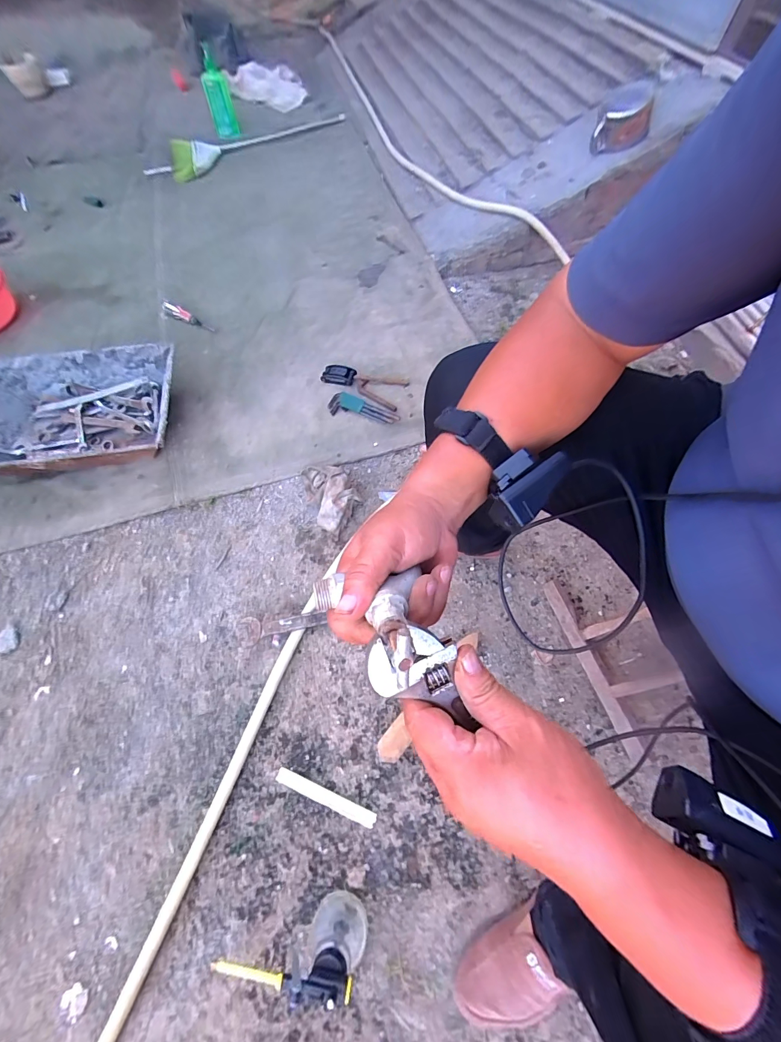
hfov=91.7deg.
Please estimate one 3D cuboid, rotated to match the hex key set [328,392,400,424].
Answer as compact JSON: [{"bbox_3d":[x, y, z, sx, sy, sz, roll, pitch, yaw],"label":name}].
[{"bbox_3d":[-0.068,-0.278,0.967,0.177,0.018,0.062,19,78,5],"label":"hex key set"}]

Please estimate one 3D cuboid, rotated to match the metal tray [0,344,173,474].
[{"bbox_3d":[-0.716,-0.242,0.854,0.453,0.154,0.311,-5,63,-2],"label":"metal tray"}]

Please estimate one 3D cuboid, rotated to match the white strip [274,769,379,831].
[{"bbox_3d":[-0.109,0.460,0.632,0.176,0.006,0.021,19,65,10],"label":"white strip"}]

